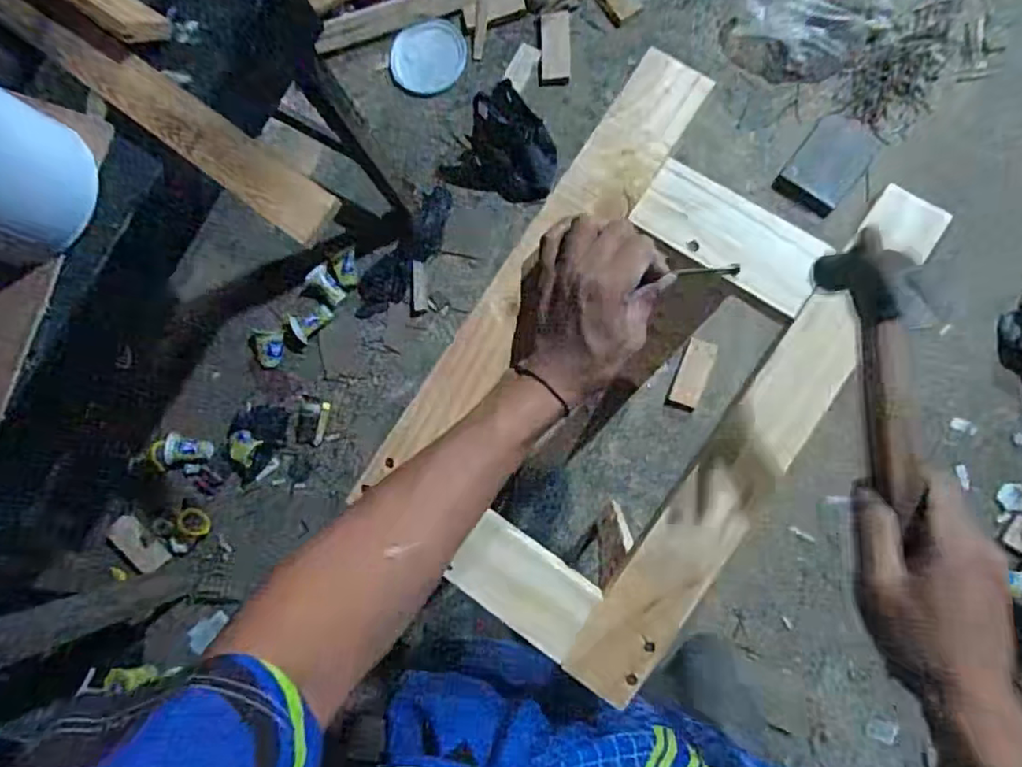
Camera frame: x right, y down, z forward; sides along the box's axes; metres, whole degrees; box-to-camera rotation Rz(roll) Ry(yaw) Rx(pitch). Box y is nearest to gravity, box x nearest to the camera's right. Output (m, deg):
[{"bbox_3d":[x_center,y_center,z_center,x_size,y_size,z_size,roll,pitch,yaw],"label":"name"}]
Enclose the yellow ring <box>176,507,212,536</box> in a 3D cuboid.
[{"bbox_3d":[-0.754,0.330,1.496,0.071,0.014,0.071,3,81,-16],"label":"yellow ring"}]

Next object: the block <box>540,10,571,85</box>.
[{"bbox_3d":[0.105,-0.775,1.455,0.067,0.021,0.152,3,105,7],"label":"block"}]

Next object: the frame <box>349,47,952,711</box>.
[{"bbox_3d":[0.095,-0.014,0.470,0.258,0.027,0.421,35,88,9],"label":"frame"}]

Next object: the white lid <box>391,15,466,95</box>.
[{"bbox_3d":[-0.193,-0.771,1.483,0.167,0.018,0.165,20,100,-4],"label":"white lid"}]

